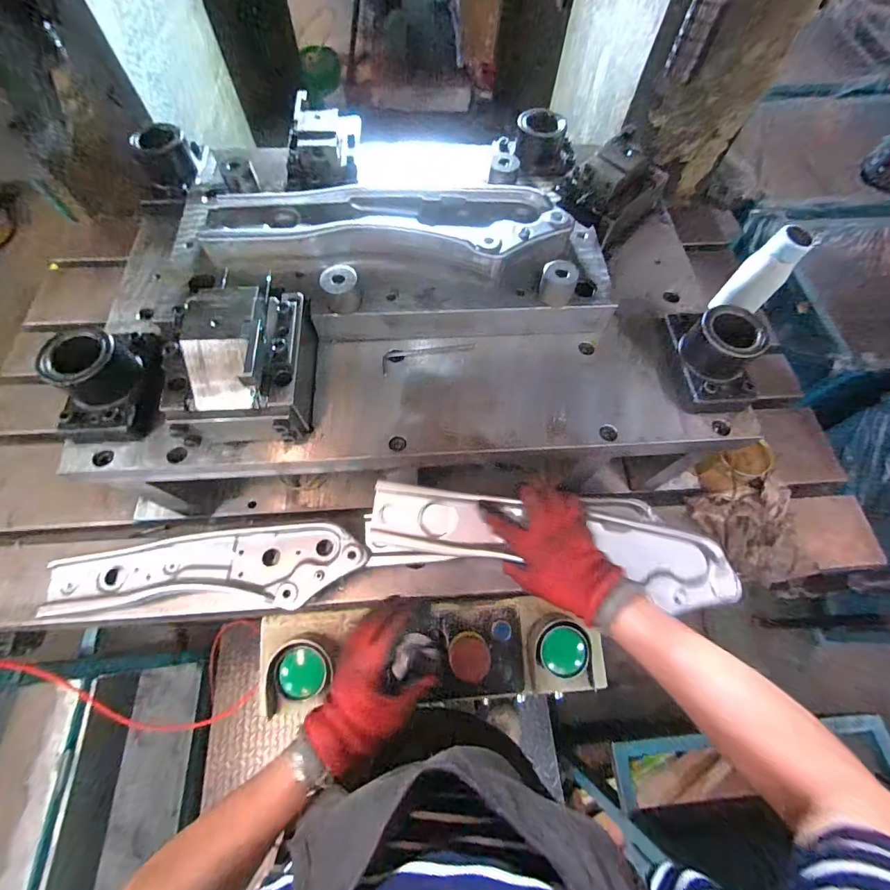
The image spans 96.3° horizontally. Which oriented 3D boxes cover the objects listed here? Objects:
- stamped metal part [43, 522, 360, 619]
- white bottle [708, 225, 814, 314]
[{"bbox_3d":[-0.337,0.174,0.568,0.451,0.041,0.123,0,65,-2],"label":"stamped metal part"},{"bbox_3d":[0.535,-0.290,0.672,0.067,0.142,0.058,22,67,8],"label":"white bottle"}]

